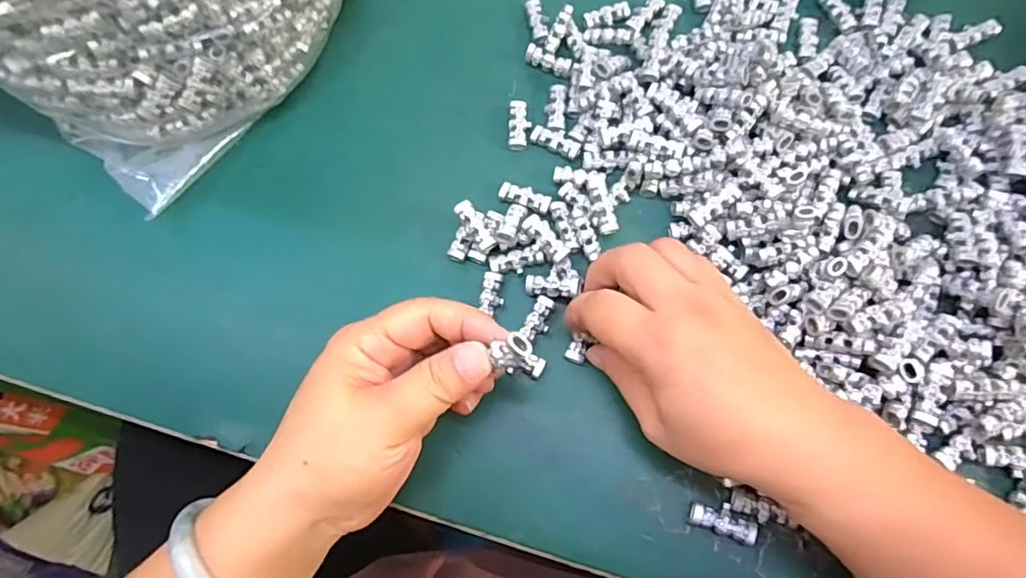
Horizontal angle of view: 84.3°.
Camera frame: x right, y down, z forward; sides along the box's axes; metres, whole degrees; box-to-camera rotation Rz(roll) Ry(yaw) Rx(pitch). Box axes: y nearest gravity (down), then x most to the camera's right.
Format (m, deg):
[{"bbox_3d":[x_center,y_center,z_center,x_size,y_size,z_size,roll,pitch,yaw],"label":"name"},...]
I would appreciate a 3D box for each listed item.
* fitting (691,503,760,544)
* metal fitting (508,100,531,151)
[{"bbox_3d":[0.100,0.110,0.269,0.030,0.008,0.013,17,74,8],"label":"fitting"},{"bbox_3d":[0.004,-0.097,0.339,0.012,0.007,0.030,4,72,3],"label":"metal fitting"}]

